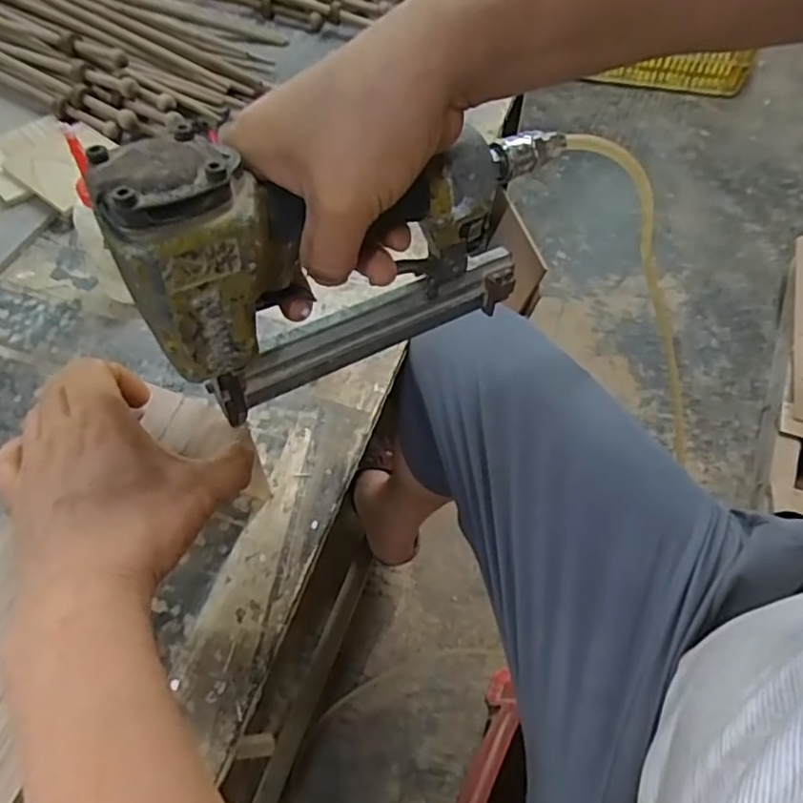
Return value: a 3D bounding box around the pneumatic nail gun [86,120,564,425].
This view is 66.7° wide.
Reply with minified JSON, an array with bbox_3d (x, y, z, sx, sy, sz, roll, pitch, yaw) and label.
[{"bbox_3d":[-0.019,-0.085,0.326,0.233,0.159,0.049,-28,64,-17],"label":"pneumatic nail gun"}]

